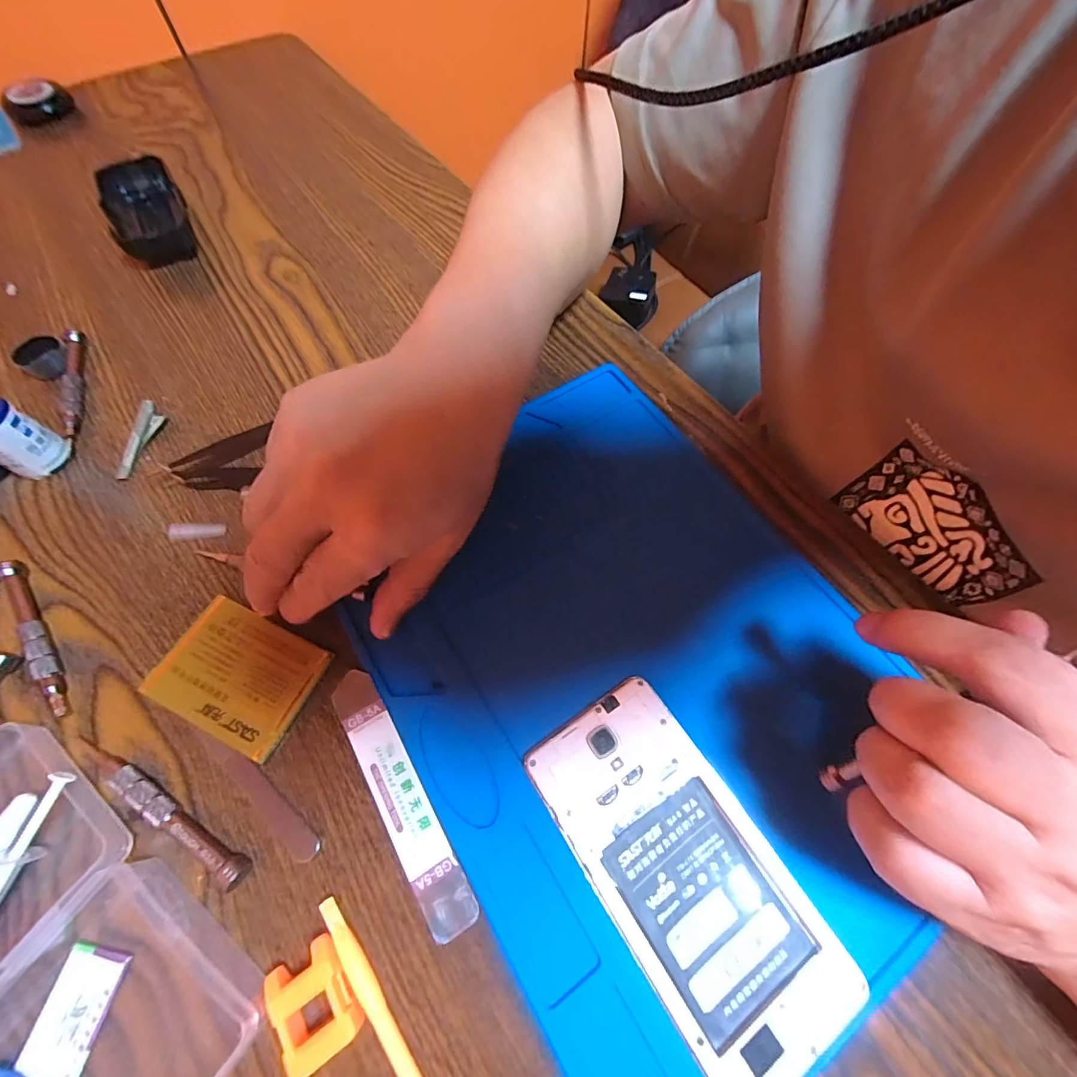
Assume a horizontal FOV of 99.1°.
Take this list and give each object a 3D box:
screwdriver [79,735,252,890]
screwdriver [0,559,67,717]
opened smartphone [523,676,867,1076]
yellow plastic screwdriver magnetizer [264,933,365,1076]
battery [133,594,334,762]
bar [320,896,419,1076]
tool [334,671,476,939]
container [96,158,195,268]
[{"bbox_3d":[-0.165,0.117,0.201,0.101,0.010,0.011,29,68,12],"label":"screwdriver"},{"bbox_3d":[-0.257,0.046,0.233,0.009,0.010,0.100,-39,71,-17],"label":"screwdriver"},{"bbox_3d":[0.059,0.137,0.194,0.070,0.010,0.139,-32,69,-15],"label":"opened smartphone"},{"bbox_3d":[-0.084,0.174,0.173,0.026,0.014,0.034,-27,68,-13],"label":"yellow plastic screwdriver magnetizer"},{"bbox_3d":[-0.148,0.066,0.227,0.076,0.006,0.055,24,67,10],"label":"battery"},{"bbox_3d":[-0.061,0.178,0.175,0.008,0.007,0.083,-35,70,-16],"label":"bar"},{"bbox_3d":[-0.063,0.114,0.206,0.021,0.005,0.115,-29,68,-14],"label":"tool"},{"bbox_3d":[-0.315,-0.263,0.373,0.053,0.028,0.115,-30,68,-14],"label":"container"}]

